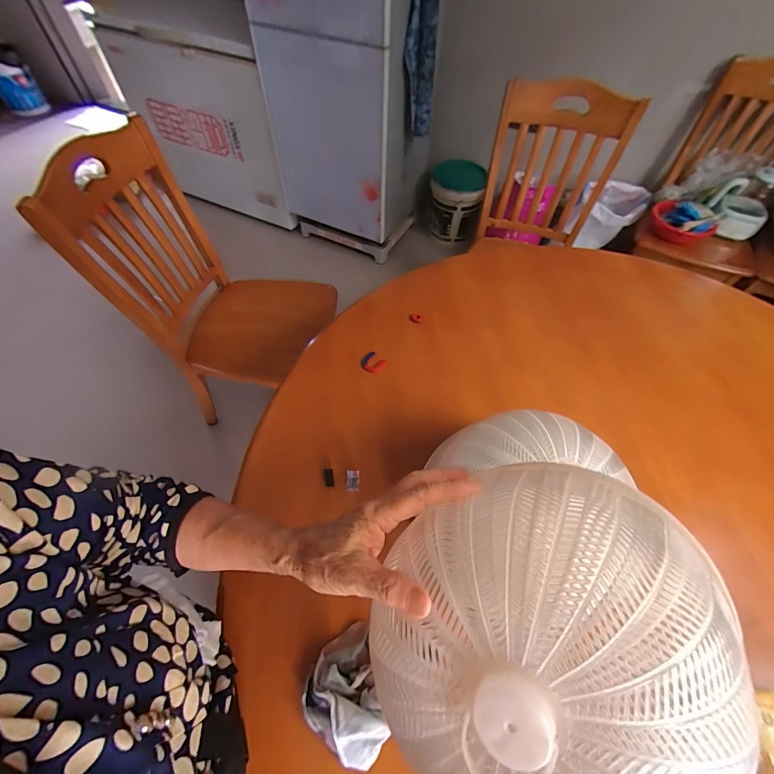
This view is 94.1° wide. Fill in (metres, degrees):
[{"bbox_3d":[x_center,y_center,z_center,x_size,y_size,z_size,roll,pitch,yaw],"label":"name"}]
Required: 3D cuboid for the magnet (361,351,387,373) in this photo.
[{"bbox_3d":[-0.026,-0.044,0.662,0.039,0.008,0.038,39,64,22],"label":"magnet"}]

